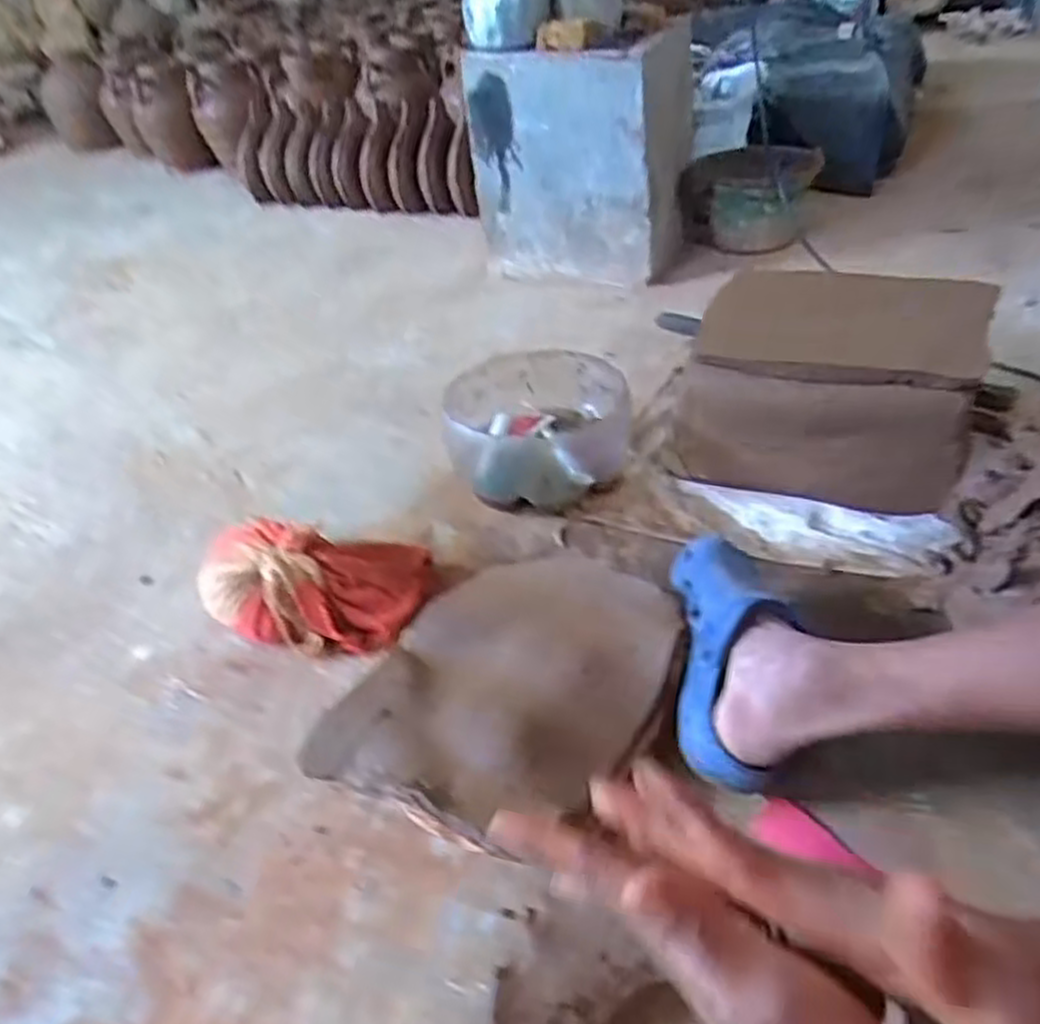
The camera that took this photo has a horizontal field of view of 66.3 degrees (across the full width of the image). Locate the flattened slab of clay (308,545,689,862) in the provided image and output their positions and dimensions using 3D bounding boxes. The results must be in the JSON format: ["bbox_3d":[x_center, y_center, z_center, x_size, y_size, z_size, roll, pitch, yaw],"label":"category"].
[{"bbox_3d":[-0.013,0.151,0.741,0.275,0.047,0.316,15,44,27],"label":"flattened slab of clay"}]

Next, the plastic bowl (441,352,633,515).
[{"bbox_3d":[0.024,-0.100,1.072,0.230,0.150,0.231,-5,38,4],"label":"plastic bowl"}]

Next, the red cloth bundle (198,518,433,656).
[{"bbox_3d":[-0.240,0.077,0.899,0.250,0.093,0.145,3,38,11],"label":"red cloth bundle"}]

